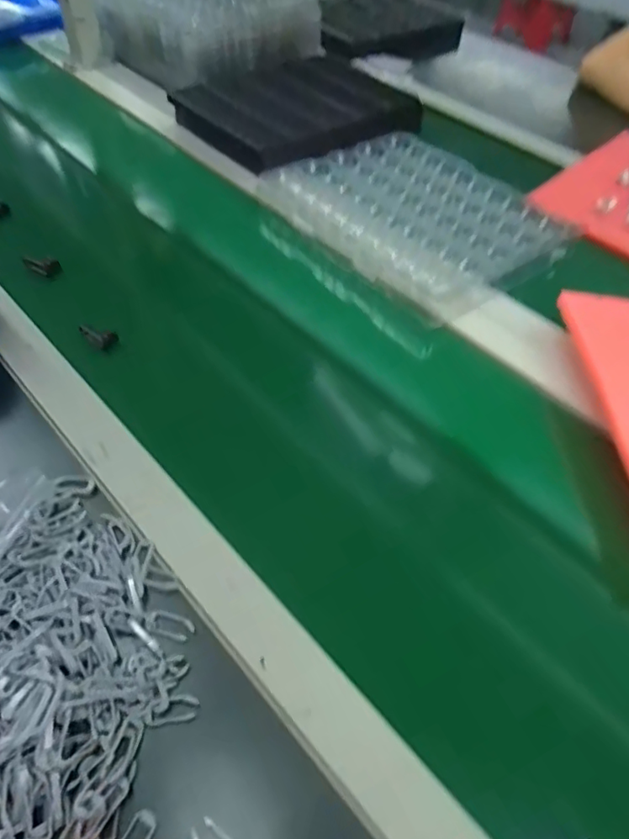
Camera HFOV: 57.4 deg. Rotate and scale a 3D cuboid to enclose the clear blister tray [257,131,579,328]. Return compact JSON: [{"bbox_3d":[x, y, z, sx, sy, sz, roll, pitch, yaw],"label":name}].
[{"bbox_3d":[0.120,-0.238,0.675,0.249,0.035,0.297,-31,59,-27],"label":"clear blister tray"}]

